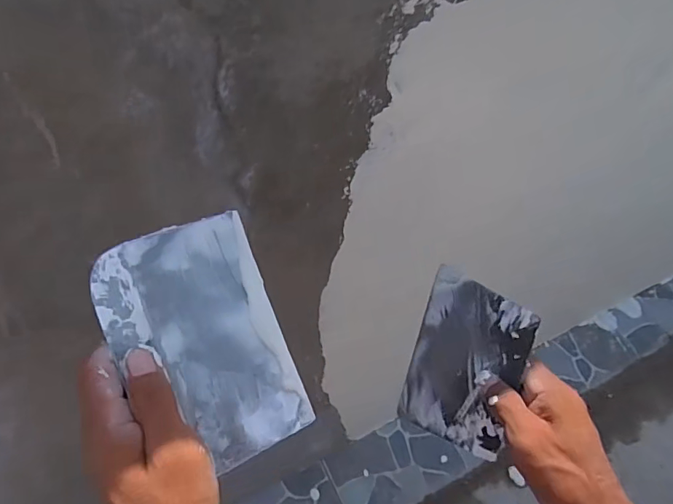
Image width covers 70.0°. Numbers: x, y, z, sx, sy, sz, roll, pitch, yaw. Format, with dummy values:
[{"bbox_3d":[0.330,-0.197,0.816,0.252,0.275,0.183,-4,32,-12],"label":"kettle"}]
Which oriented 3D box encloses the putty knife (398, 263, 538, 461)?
[{"bbox_3d":[0.104,0.090,0.388,0.004,0.133,0.091,6,12,-46],"label":"putty knife"}]

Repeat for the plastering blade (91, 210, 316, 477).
[{"bbox_3d":[-0.079,0.055,0.290,0.094,0.004,0.143,-20,87,-27],"label":"plastering blade"}]

